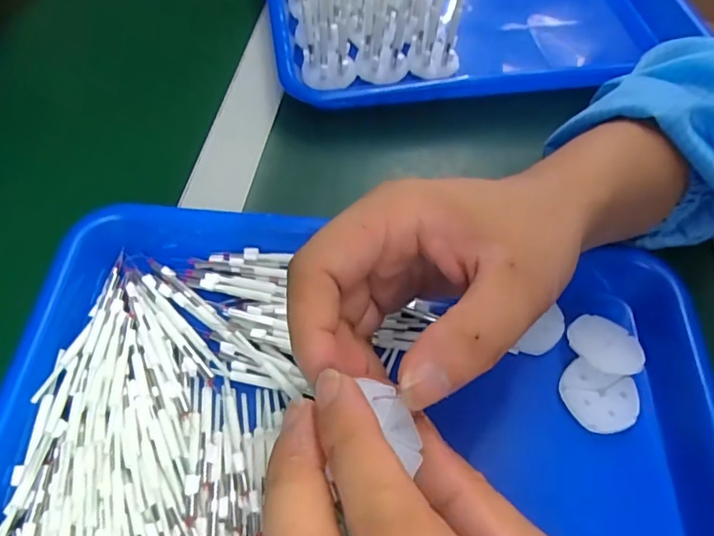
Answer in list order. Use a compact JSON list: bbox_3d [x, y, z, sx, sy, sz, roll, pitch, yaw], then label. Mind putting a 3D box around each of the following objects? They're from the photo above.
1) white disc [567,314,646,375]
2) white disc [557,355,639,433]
[{"bbox_3d":[0.131,0.041,0.279,0.032,0.012,0.037,-32,66,-21],"label":"white disc"},{"bbox_3d":[0.122,0.065,0.265,0.038,0.004,0.032,22,62,11],"label":"white disc"}]

